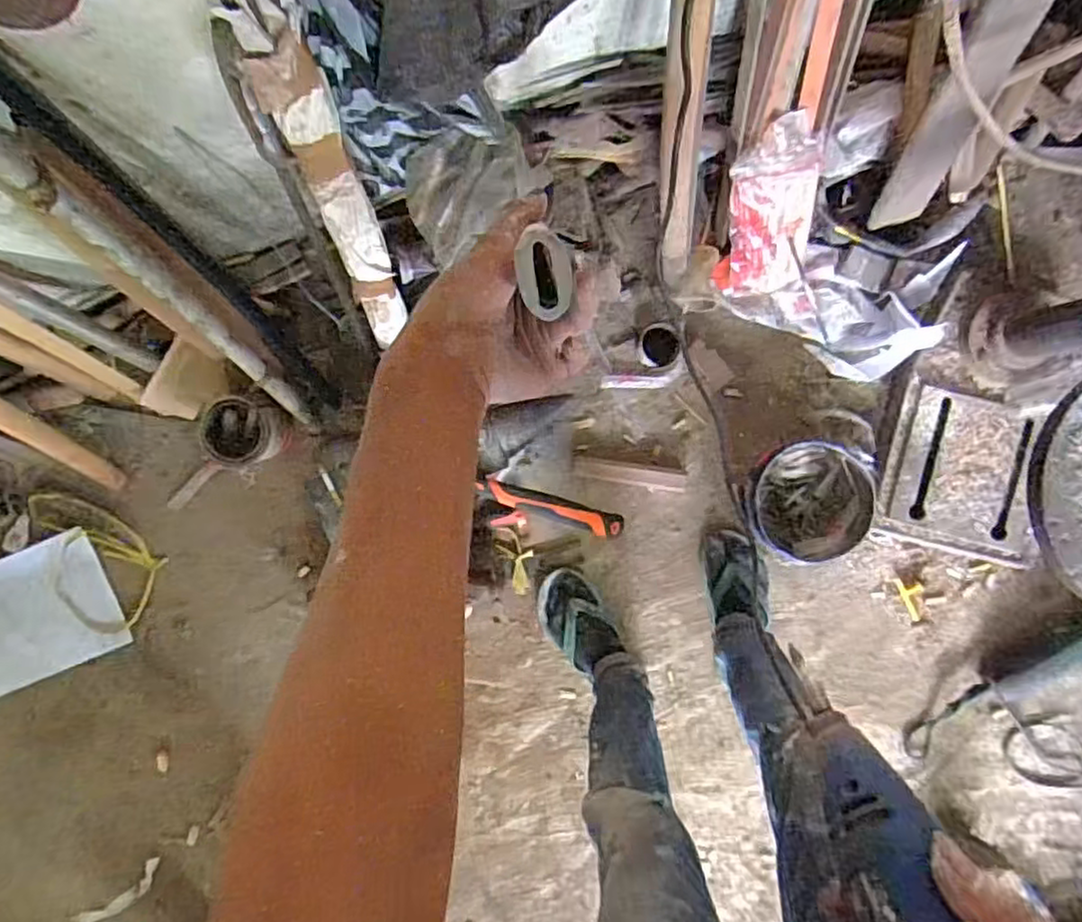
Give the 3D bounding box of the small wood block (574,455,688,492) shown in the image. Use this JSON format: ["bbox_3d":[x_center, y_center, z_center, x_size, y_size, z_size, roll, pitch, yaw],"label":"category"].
[{"bbox_3d":[0.148,0.022,1.127,0.185,0.019,0.037,10,93,1],"label":"small wood block"}]

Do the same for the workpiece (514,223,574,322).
[{"bbox_3d":[0.002,-0.091,0.322,0.022,0.016,0.037,-6,111,-8],"label":"workpiece"}]

